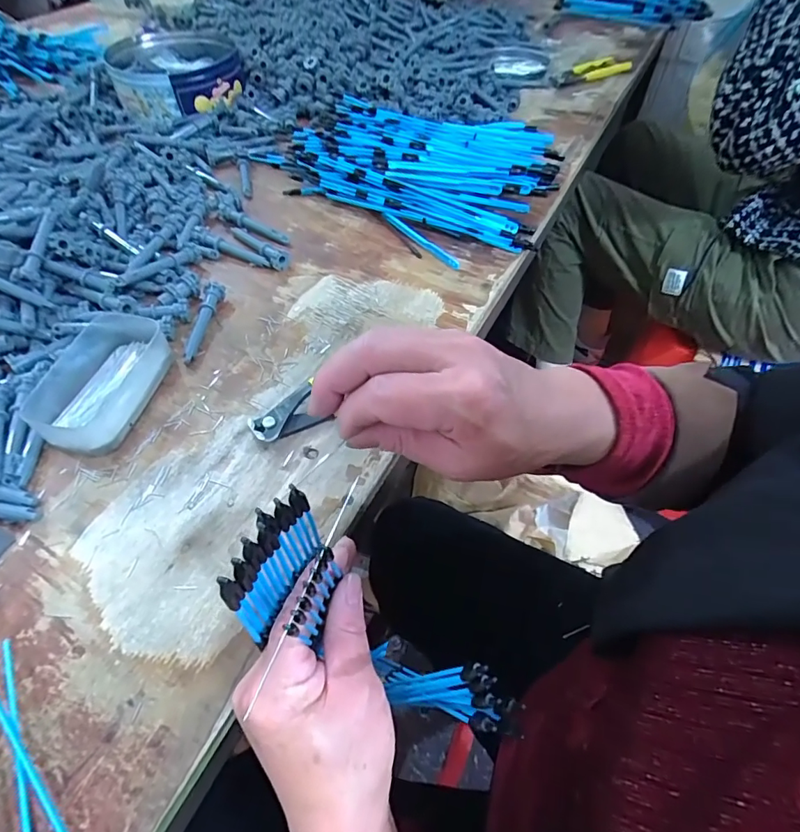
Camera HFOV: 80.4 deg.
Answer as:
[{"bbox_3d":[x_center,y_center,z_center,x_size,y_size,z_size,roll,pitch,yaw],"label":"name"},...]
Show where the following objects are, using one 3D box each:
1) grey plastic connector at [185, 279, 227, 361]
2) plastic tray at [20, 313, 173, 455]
[{"bbox_3d":[-0.183,-0.088,0.440,0.016,0.019,0.092,5,53,2],"label":"grey plastic connector"},{"bbox_3d":[-0.245,-0.031,0.388,0.078,0.031,0.127,9,54,5],"label":"plastic tray"}]

